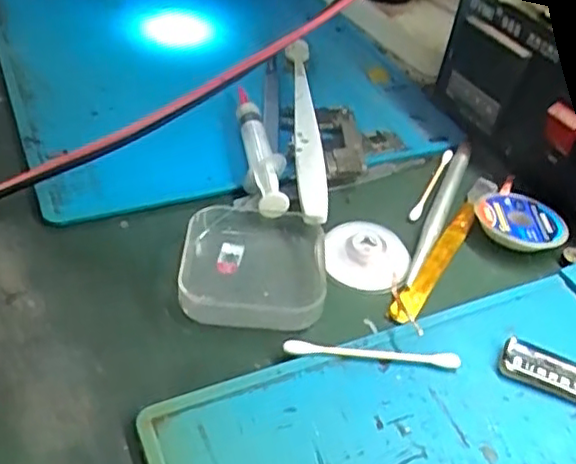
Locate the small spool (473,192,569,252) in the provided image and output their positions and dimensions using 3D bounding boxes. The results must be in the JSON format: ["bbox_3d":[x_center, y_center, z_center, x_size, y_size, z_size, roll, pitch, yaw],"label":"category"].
[{"bbox_3d":[0.118,-0.004,0.329,0.042,0.011,0.040,4,42,-3],"label":"small spool"}]

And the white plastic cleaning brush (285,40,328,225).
[{"bbox_3d":[0.010,-0.061,0.365,0.017,0.016,0.159,1,42,-7],"label":"white plastic cleaning brush"}]

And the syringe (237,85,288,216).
[{"bbox_3d":[-0.014,-0.041,0.343,0.021,0.017,0.092,-1,42,-9],"label":"syringe"}]

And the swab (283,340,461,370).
[{"bbox_3d":[0.034,0.049,0.264,0.071,0.004,0.006,5,42,-2],"label":"swab"}]

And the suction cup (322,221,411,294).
[{"bbox_3d":[0.037,0.011,0.303,0.039,0.010,0.036,4,42,-3],"label":"suction cup"}]

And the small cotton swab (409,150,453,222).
[{"bbox_3d":[0.079,-0.026,0.356,0.006,0.005,0.064,22,44,17],"label":"small cotton swab"}]

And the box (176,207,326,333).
[{"bbox_3d":[-0.015,0.012,0.292,0.060,0.011,0.069,4,42,-4],"label":"box"}]

